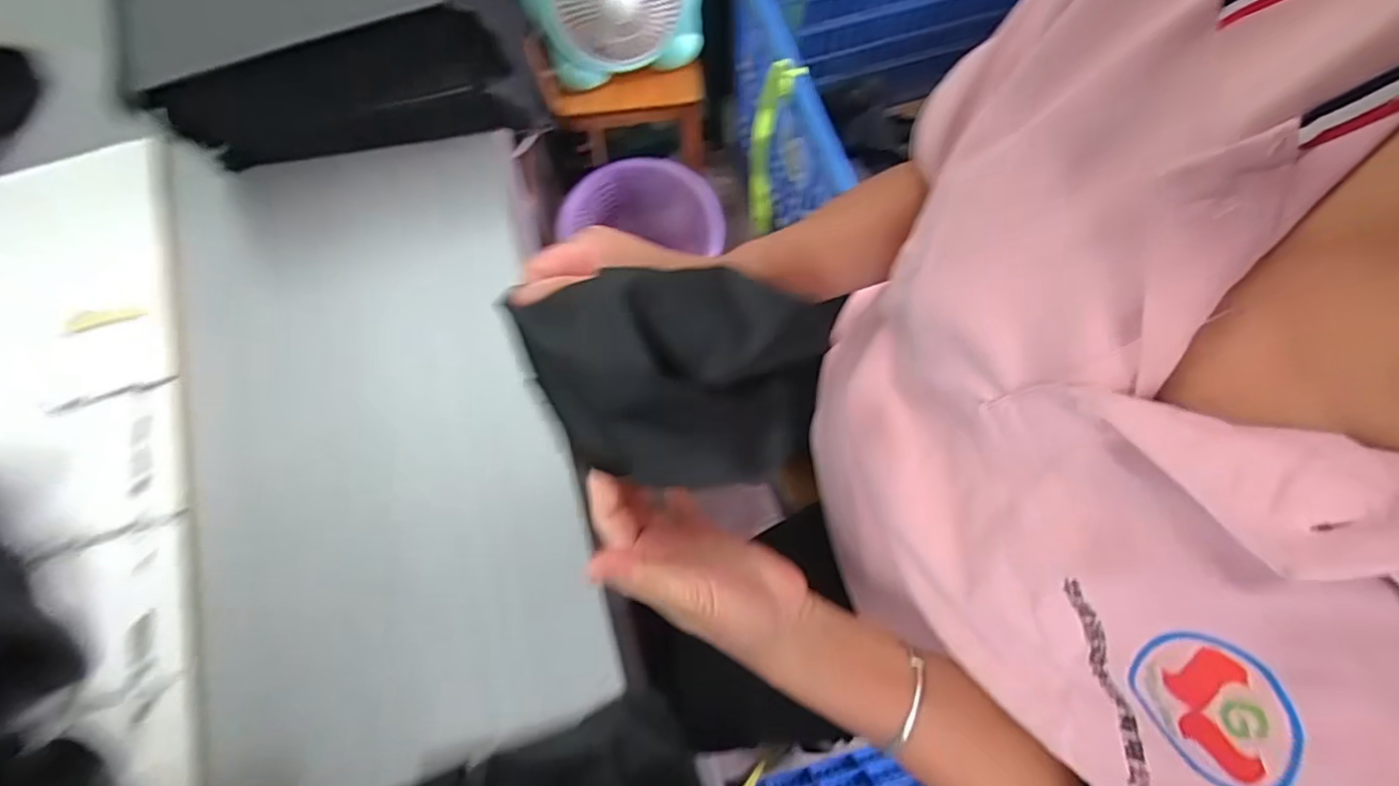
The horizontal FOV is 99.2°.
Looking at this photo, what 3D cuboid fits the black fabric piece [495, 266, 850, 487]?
[{"bbox_3d":[-0.019,-0.010,0.286,0.162,0.066,0.096,1,73,1],"label":"black fabric piece"}]

